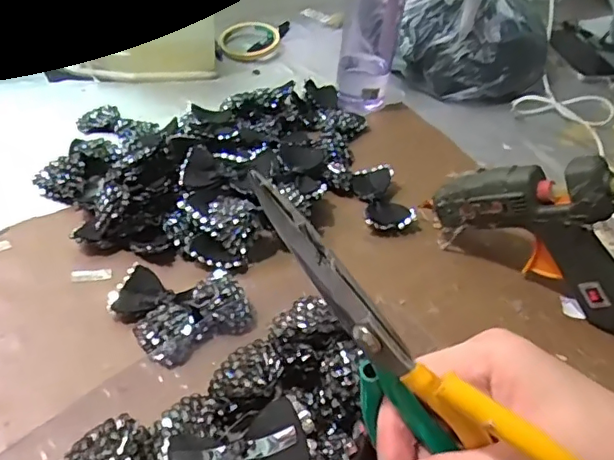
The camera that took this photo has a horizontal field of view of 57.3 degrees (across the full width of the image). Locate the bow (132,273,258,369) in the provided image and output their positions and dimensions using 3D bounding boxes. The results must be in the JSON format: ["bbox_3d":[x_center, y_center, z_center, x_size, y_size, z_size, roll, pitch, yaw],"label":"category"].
[{"bbox_3d":[-0.090,0.073,0.457,0.089,0.029,0.054,-19,49,-25],"label":"bow"}]

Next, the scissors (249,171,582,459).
[{"bbox_3d":[0.036,0.054,0.197,0.169,0.057,0.010,46,51,2],"label":"scissors"}]

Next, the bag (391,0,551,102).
[{"bbox_3d":[0.242,-0.291,0.809,0.215,0.147,0.182,11,43,4],"label":"bag"}]

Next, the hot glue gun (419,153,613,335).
[{"bbox_3d":[0.212,-0.003,0.498,0.208,0.141,0.035,33,49,25],"label":"hot glue gun"}]

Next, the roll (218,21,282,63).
[{"bbox_3d":[-0.086,-0.286,0.845,0.087,0.022,0.088,4,43,-4],"label":"roll"}]

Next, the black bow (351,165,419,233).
[{"bbox_3d":[0.080,-0.037,0.603,0.051,0.022,0.093,-1,44,-8],"label":"black bow"}]

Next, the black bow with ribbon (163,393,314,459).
[{"bbox_3d":[-0.042,0.137,0.350,0.093,0.014,0.048,-13,47,-20],"label":"black bow with ribbon"}]

